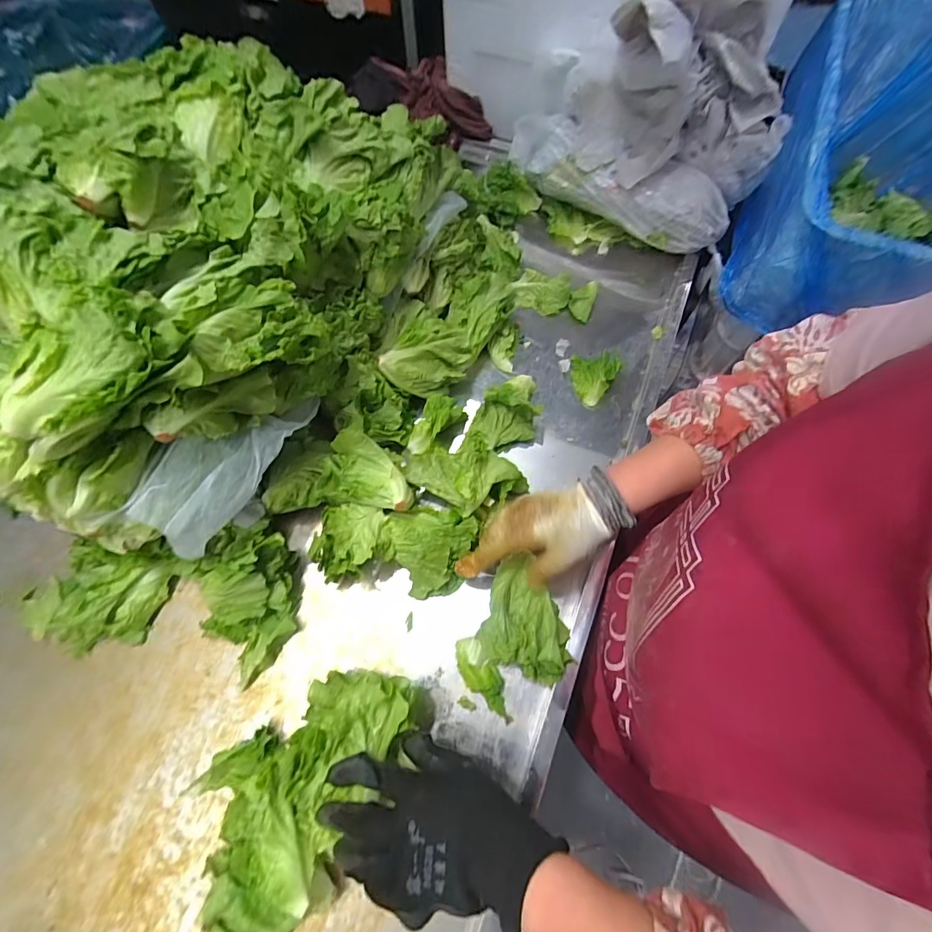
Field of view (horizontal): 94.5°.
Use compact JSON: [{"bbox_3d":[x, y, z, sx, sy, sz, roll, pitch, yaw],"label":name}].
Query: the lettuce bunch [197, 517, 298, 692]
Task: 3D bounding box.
[{"bbox_3d":[-0.237,0.139,0.452,0.107,0.074,0.161,2,68,2],"label":"lettuce bunch"}]

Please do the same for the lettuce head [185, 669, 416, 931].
[{"bbox_3d":[-0.150,0.281,0.380,0.139,0.077,0.243,41,74,16],"label":"lettuce head"}]

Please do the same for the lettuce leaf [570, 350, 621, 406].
[{"bbox_3d":[0.168,-0.125,0.578,0.060,0.034,0.078,26,71,11],"label":"lettuce leaf"}]

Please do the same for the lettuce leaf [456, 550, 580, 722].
[{"bbox_3d":[0.044,0.172,0.438,0.117,0.051,0.116,-34,71,-12],"label":"lettuce leaf"}]

